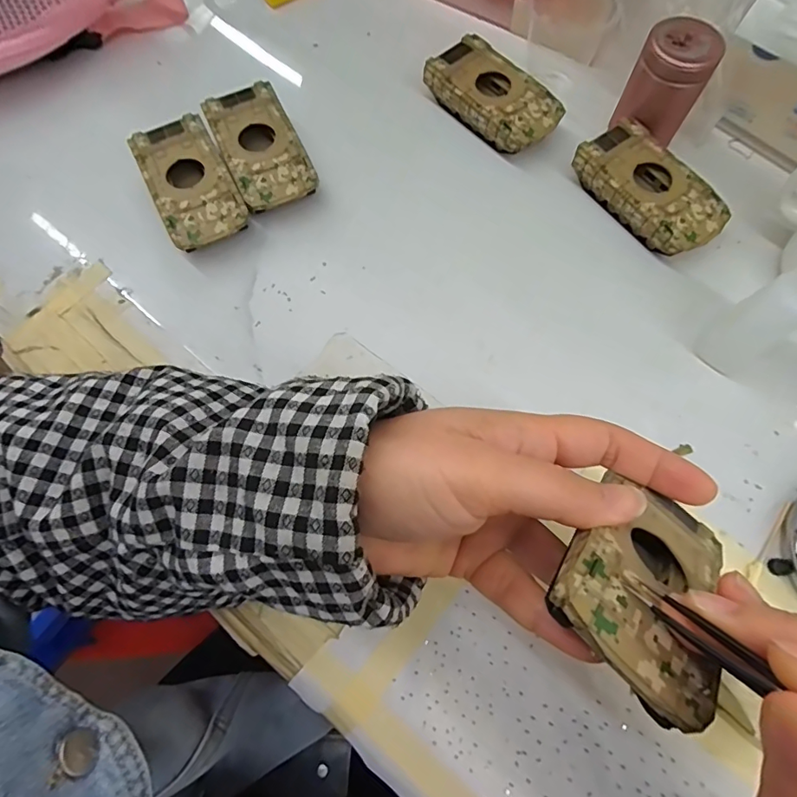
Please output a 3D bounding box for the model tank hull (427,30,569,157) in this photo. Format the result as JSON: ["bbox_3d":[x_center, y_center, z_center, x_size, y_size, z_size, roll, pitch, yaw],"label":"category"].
[{"bbox_3d":[0.066,-0.208,0.343,0.052,0.026,0.093,-41,77,-12],"label":"model tank hull"}]

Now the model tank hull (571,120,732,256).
[{"bbox_3d":[0.161,-0.132,0.317,0.050,0.028,0.095,-38,76,-11],"label":"model tank hull"}]

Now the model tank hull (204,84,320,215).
[{"bbox_3d":[-0.092,-0.165,0.325,0.049,0.021,0.093,-26,74,-8],"label":"model tank hull"}]

